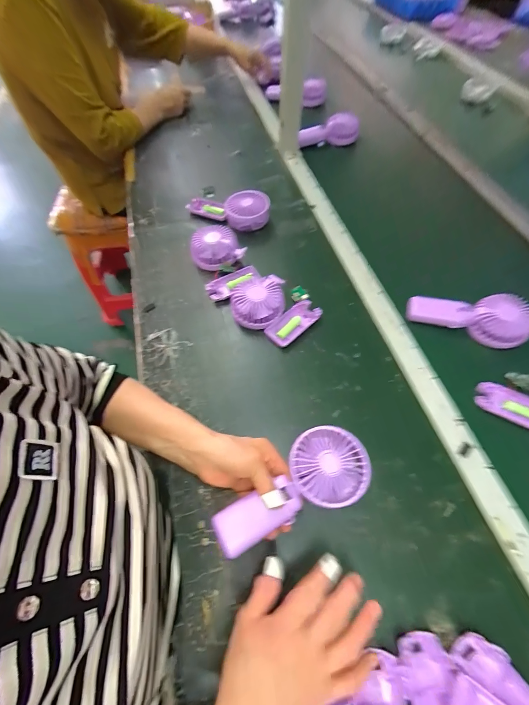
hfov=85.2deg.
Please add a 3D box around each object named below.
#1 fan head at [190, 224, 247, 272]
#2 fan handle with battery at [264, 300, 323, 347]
[{"bbox_3d":[-0.093,-0.197,0.546,0.088,0.046,0.089,-29,65,-14],"label":"fan head"},{"bbox_3d":[0.049,-0.049,0.477,0.096,0.012,0.046,-40,68,-19],"label":"fan handle with battery"}]

